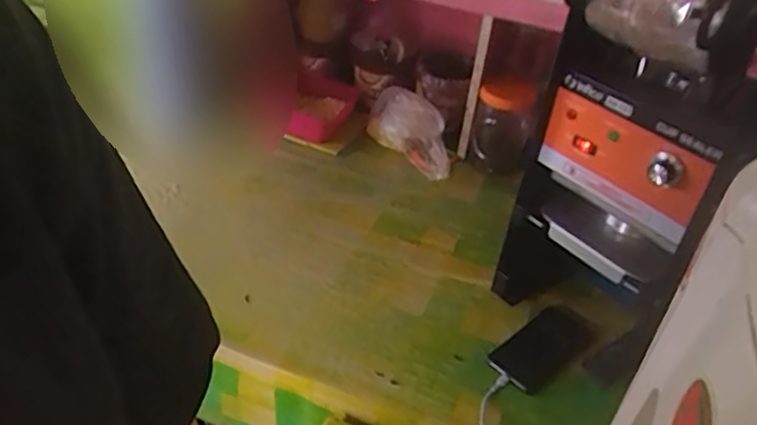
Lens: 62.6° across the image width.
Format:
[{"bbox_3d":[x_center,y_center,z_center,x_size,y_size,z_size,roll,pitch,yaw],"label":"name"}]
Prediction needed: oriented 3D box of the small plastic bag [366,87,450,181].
[{"bbox_3d":[0.056,-0.154,1.163,0.077,0.097,0.220,-16,43,-28],"label":"small plastic bag"}]

